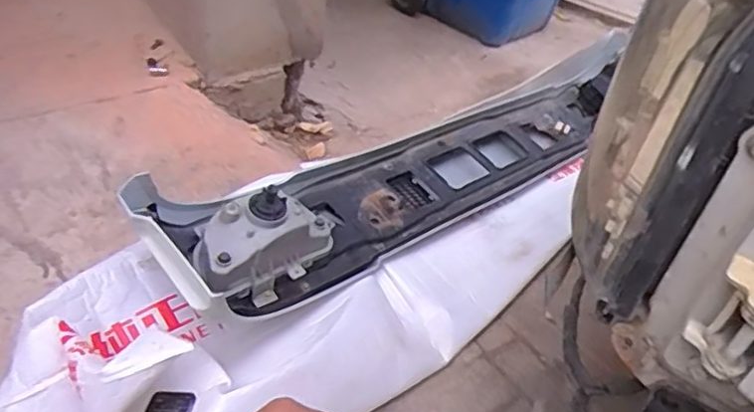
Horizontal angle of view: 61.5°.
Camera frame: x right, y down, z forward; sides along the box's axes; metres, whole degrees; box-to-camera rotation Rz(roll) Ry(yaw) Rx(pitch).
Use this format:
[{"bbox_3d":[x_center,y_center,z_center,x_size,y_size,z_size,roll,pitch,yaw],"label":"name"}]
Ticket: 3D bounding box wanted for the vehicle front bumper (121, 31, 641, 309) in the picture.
[{"bbox_3d":[0.118,-0.114,1.485,0.262,0.331,1.371,36,46,29],"label":"vehicle front bumper"}]

